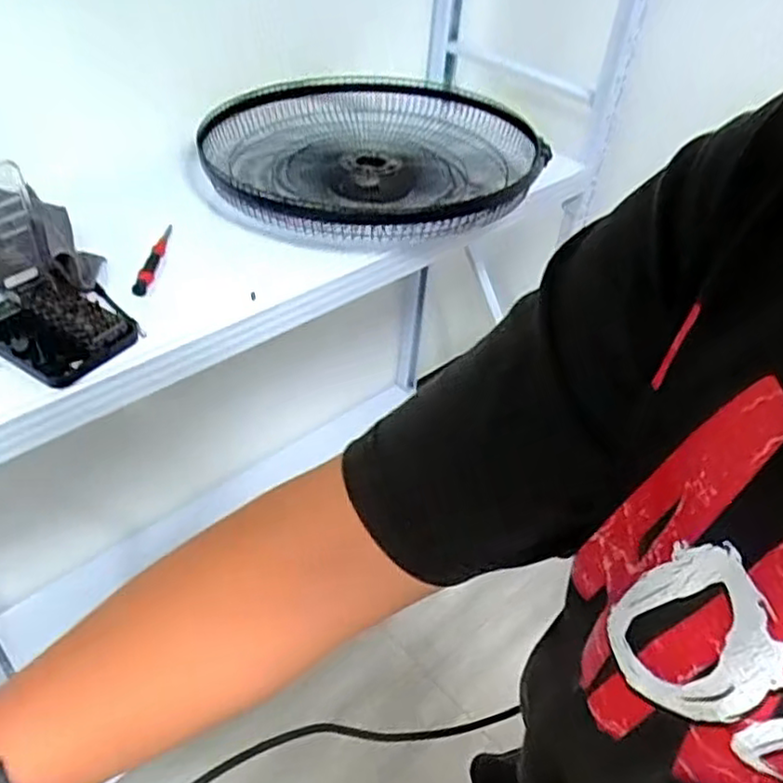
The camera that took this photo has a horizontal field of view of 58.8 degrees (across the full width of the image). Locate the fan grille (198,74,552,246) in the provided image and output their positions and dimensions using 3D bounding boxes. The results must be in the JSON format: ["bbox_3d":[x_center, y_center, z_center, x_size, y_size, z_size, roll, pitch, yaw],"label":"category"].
[{"bbox_3d":[-0.037,-0.369,1.050,0.499,0.071,0.524,18,43,12],"label":"fan grille"}]

